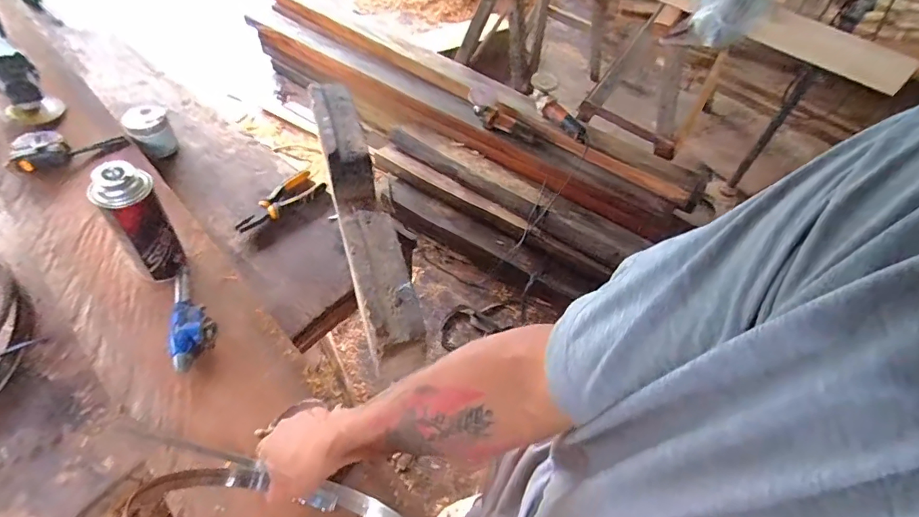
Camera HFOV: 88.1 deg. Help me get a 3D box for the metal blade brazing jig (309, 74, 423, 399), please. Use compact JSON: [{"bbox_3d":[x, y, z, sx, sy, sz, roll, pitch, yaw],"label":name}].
[{"bbox_3d":[-0.154,-0.084,0.737,0.077,0.092,0.548,-13,56,-14],"label":"metal blade brazing jig"}]

